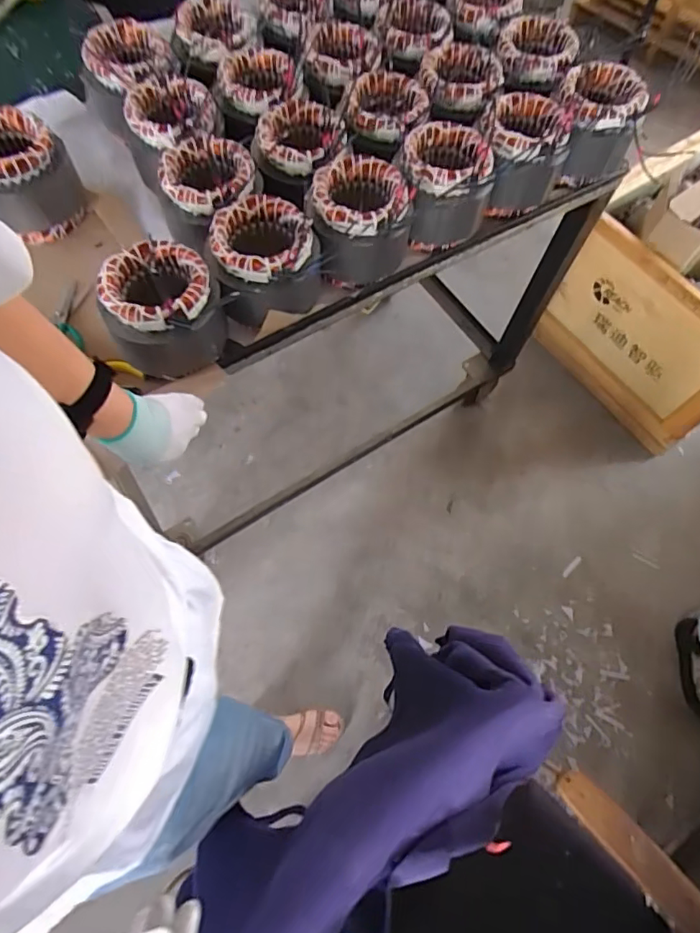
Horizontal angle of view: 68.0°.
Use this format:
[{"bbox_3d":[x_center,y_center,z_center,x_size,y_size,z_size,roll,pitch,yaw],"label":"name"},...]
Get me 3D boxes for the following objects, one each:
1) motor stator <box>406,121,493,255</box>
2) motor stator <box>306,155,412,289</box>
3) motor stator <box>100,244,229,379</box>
[{"bbox_3d":[0.141,-0.434,0.797,0.126,0.129,0.133,1,66,-2],"label":"motor stator"},{"bbox_3d":[0.010,-0.355,0.760,0.133,0.119,0.143,-1,66,-2],"label":"motor stator"},{"bbox_3d":[-0.239,-0.204,0.680,0.157,0.132,0.153,1,66,-2],"label":"motor stator"}]

